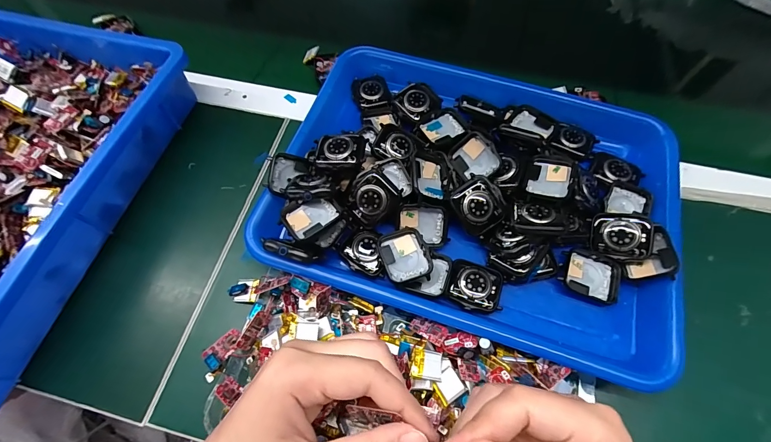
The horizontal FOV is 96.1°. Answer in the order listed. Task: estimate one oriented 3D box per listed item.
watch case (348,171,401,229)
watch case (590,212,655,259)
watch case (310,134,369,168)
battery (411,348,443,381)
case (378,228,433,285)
[{"bbox_3d":[-0.011,-0.017,0.278,0.033,0.010,0.038,36,95,-7],"label":"watch case"},{"bbox_3d":[0.187,0.012,0.276,0.040,0.010,0.035,4,82,30],"label":"watch case"},{"bbox_3d":[-0.039,-0.059,0.288,0.045,0.007,0.033,6,64,12],"label":"watch case"},{"bbox_3d":[0.028,0.096,0.232,0.020,0.005,0.018,7,64,3],"label":"battery"},{"bbox_3d":[0.015,0.028,0.273,0.036,0.009,0.041,-16,65,-8],"label":"case"}]

